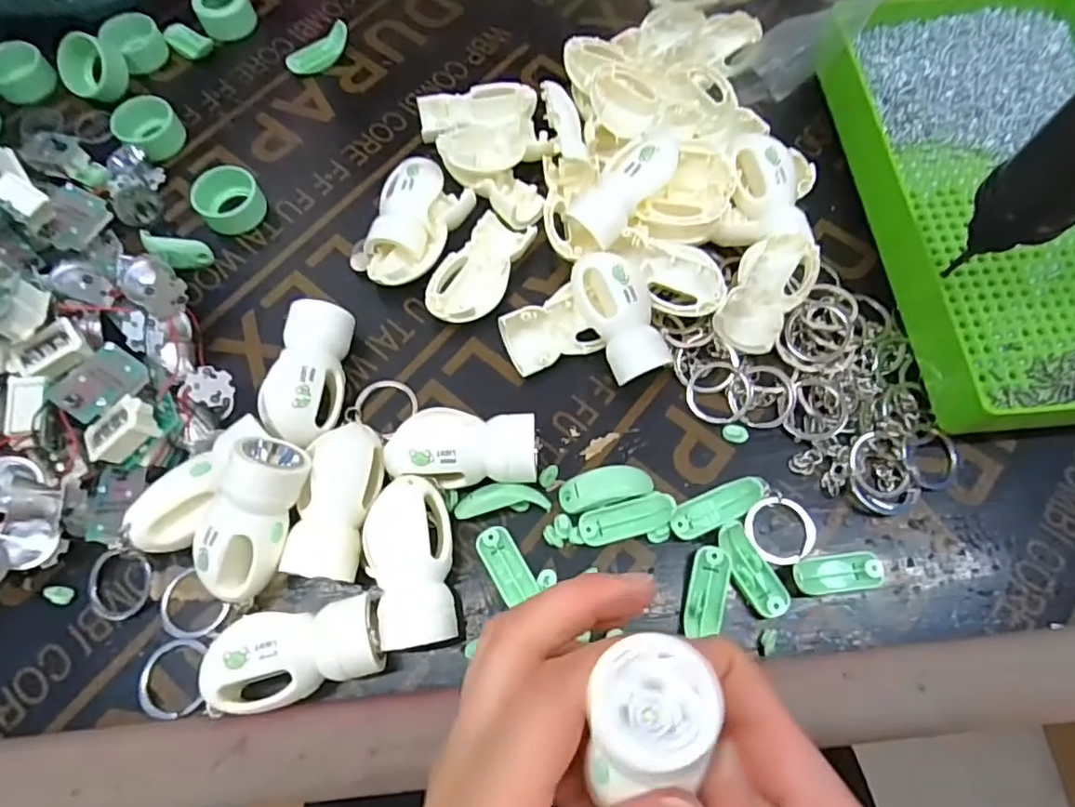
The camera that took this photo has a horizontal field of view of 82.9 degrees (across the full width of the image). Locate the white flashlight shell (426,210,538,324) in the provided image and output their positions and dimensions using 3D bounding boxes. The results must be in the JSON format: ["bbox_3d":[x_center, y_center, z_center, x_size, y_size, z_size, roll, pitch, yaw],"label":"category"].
[{"bbox_3d":[-0.030,-0.067,0.308,0.034,0.013,0.063,24,70,9],"label":"white flashlight shell"}]

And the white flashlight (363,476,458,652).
[{"bbox_3d":[-0.052,0.064,0.250,0.033,0.022,0.064,-6,68,-3],"label":"white flashlight"}]

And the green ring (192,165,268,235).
[{"bbox_3d":[-0.165,-0.109,0.329,0.033,0.015,0.035,0,68,0],"label":"green ring"}]

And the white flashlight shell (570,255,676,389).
[{"bbox_3d":[0.041,-0.043,0.292,0.032,0.023,0.062,-22,70,-9],"label":"white flashlight shell"}]

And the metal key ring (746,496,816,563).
[{"bbox_3d":[0.107,0.055,0.266,0.031,0.005,0.029,0,68,0],"label":"metal key ring"}]

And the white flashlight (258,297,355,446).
[{"bbox_3d":[-0.104,-0.013,0.283,0.028,0.034,0.067,7,68,3],"label":"white flashlight"}]

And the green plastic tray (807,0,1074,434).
[{"bbox_3d":[0.244,-0.114,0.303,0.151,0.036,0.245,-5,68,-2],"label":"green plastic tray"}]

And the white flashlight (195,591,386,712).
[{"bbox_3d":[-0.092,0.096,0.237,0.063,0.028,0.034,-17,69,-7],"label":"white flashlight"}]

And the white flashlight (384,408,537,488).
[{"bbox_3d":[-0.033,0.020,0.270,0.064,0.031,0.033,2,68,1],"label":"white flashlight"}]

